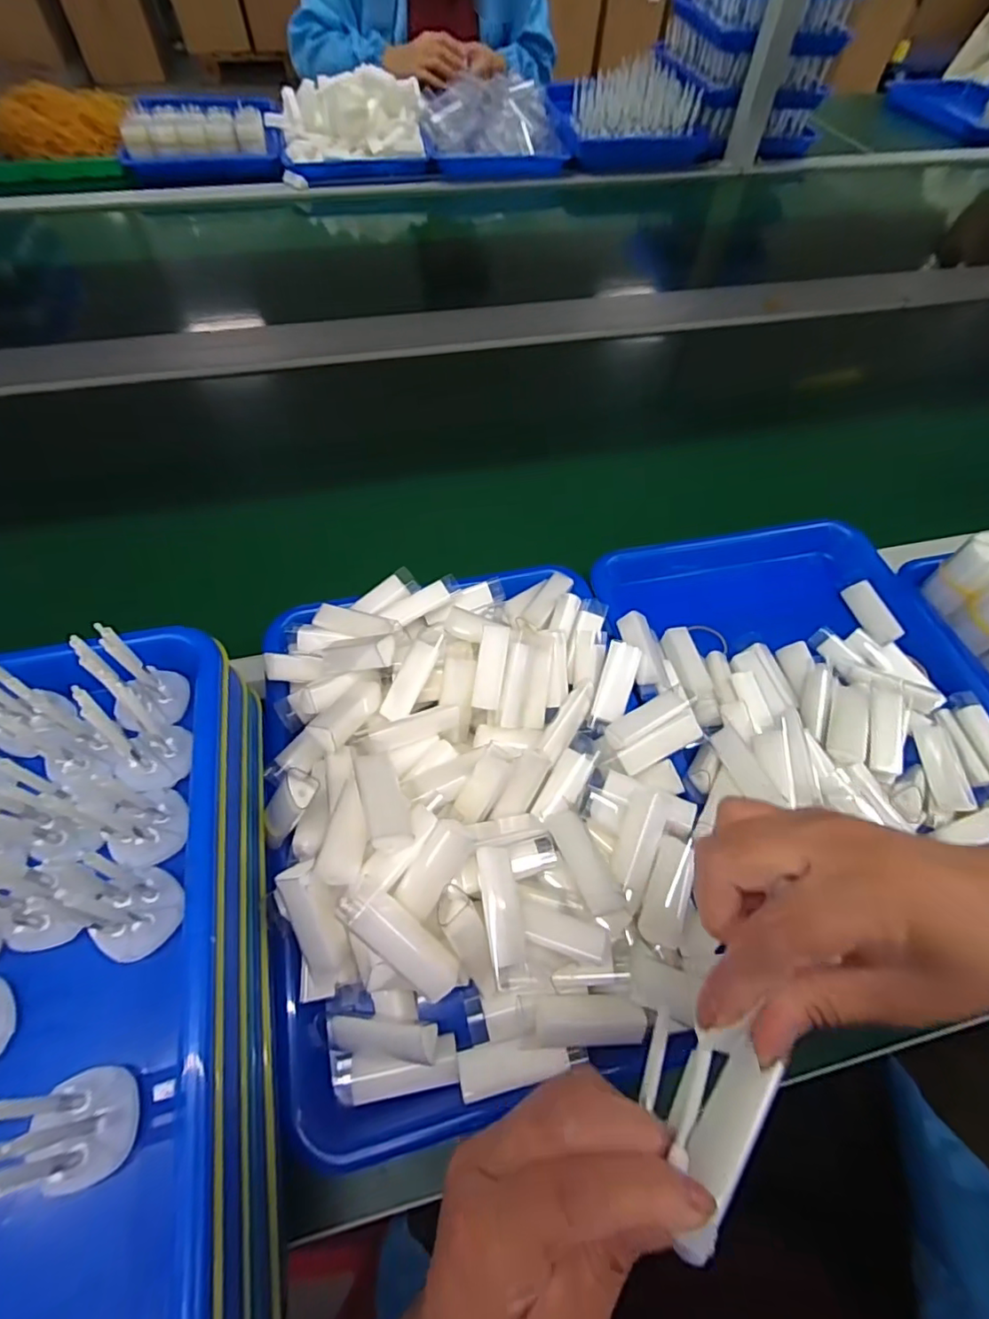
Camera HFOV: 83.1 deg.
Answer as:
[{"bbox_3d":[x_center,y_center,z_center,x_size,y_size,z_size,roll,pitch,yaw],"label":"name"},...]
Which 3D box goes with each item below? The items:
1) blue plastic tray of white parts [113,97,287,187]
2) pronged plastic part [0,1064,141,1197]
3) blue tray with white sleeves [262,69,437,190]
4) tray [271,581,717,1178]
[{"bbox_3d":[-0.475,-0.839,0.908,0.243,0.080,0.115,-7,59,-6],"label":"blue plastic tray of white parts"},{"bbox_3d":[-0.155,0.163,0.187,0.036,0.065,0.034,-16,60,-12],"label":"pronged plastic part"},{"bbox_3d":[-0.233,-0.883,0.926,0.254,0.098,0.172,-14,60,-11],"label":"blue tray with white sleeves"},{"bbox_3d":[-0.004,0.070,0.338,0.261,0.074,0.322,-11,59,-9],"label":"tray"}]

